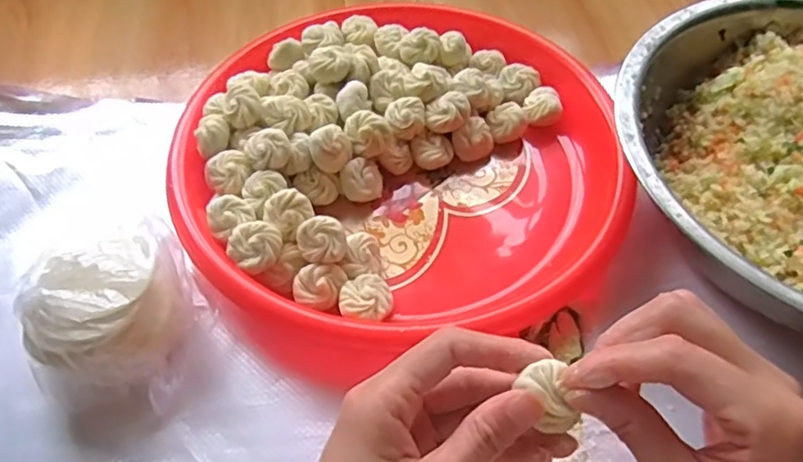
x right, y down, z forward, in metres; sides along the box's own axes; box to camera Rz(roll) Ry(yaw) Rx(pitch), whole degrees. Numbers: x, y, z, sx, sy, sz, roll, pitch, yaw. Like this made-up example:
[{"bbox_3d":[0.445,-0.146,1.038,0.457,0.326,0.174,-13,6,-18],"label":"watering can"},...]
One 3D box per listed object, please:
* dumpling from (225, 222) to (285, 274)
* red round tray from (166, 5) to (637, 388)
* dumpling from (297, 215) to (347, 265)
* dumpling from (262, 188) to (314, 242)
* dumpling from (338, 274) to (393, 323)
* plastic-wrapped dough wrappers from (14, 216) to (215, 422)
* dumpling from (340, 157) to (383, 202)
[{"bbox_3d":[-0.085,0.009,0.365,0.030,0.016,0.026,-38,62,-24],"label":"dumpling"},{"bbox_3d":[0.001,-0.054,0.420,0.287,0.052,0.275,0,53,0],"label":"red round tray"},{"bbox_3d":[-0.047,0.007,0.368,0.027,0.019,0.025,-10,53,-7],"label":"dumpling"},{"bbox_3d":[-0.069,-0.012,0.378,0.024,0.016,0.029,28,59,19],"label":"dumpling"},{"bbox_3d":[-0.020,0.043,0.365,0.031,0.020,0.030,0,53,0],"label":"dumpling"},{"bbox_3d":[-0.156,0.047,0.343,0.084,0.058,0.089,0,53,0],"label":"plastic-wrapped dough wrappers"},{"bbox_3d":[-0.027,-0.034,0.417,0.028,0.025,0.022,-13,54,-9],"label":"dumpling"}]

